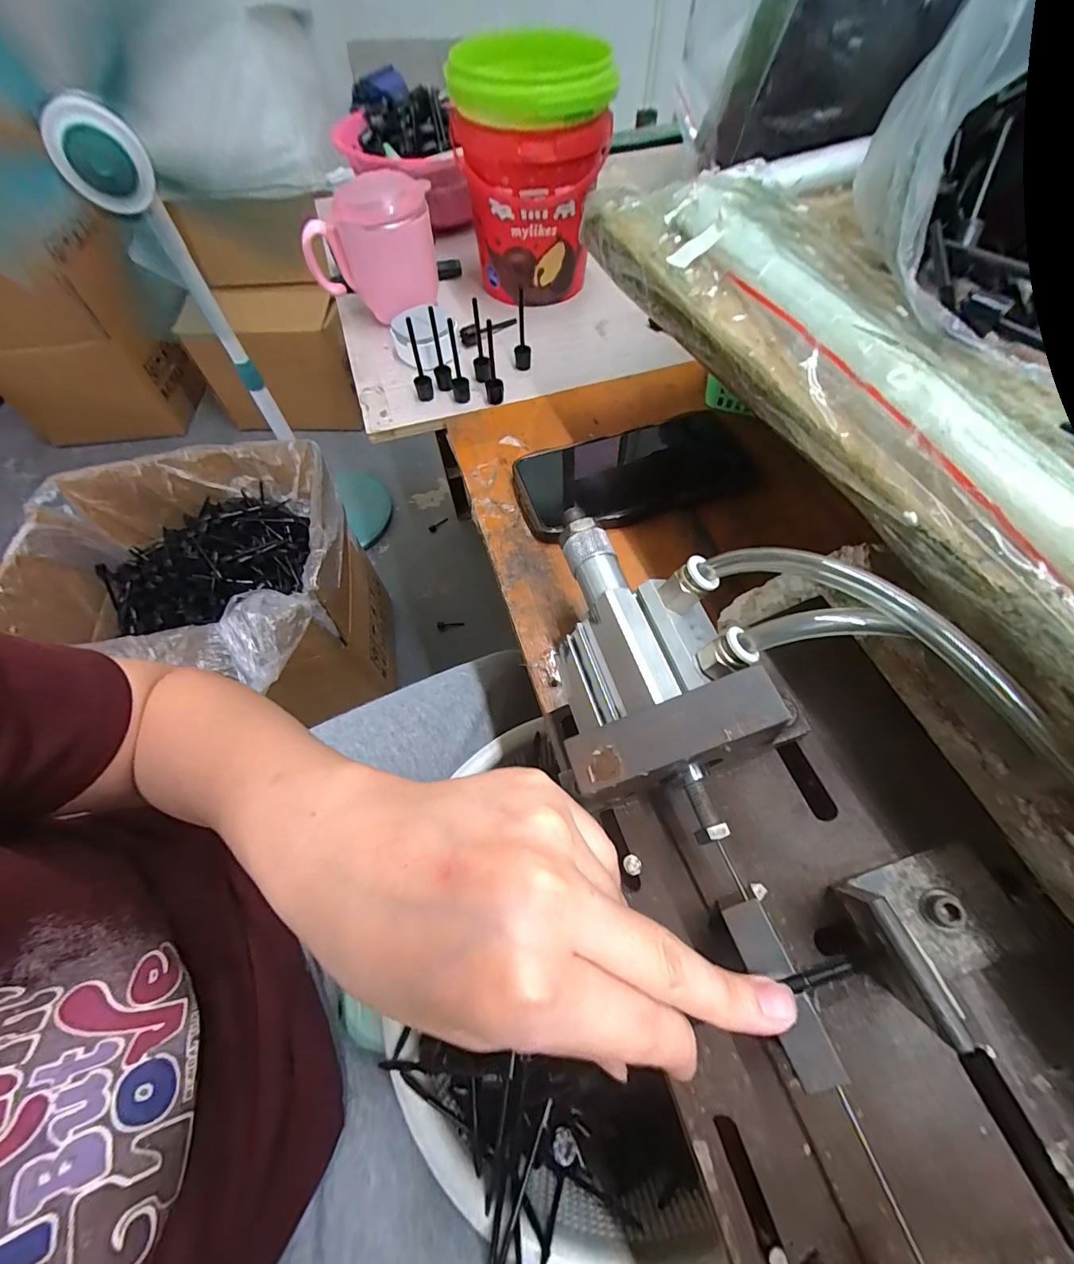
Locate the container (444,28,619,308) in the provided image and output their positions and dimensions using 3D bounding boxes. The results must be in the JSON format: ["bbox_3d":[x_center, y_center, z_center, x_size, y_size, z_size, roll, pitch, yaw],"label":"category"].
[{"bbox_3d":[-0.003,-0.398,0.416,0.121,0.158,0.114,-37,67,-18],"label":"container"}]

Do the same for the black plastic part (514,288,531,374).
[{"bbox_3d":[-0.013,-0.259,0.397,0.014,0.064,0.016,-1,61,0],"label":"black plastic part"}]

